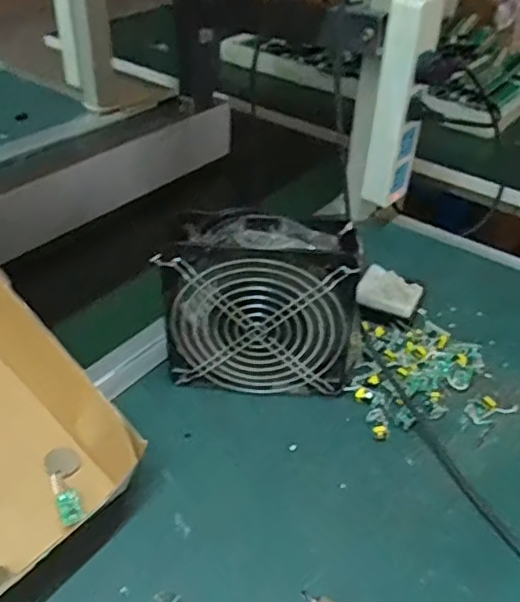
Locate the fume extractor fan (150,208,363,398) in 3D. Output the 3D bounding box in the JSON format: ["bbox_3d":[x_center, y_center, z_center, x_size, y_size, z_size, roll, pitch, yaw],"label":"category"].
[{"bbox_3d":[0.003,0.006,0.519,0.154,0.150,0.065,7,39,5],"label":"fume extractor fan"}]

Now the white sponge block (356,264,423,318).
[{"bbox_3d":[0.132,-0.010,0.640,0.061,0.016,0.053,19,42,19],"label":"white sponge block"}]

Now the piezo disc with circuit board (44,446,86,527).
[{"bbox_3d":[-0.139,0.133,0.452,0.023,0.012,0.064,-14,42,-20],"label":"piezo disc with circuit board"}]

